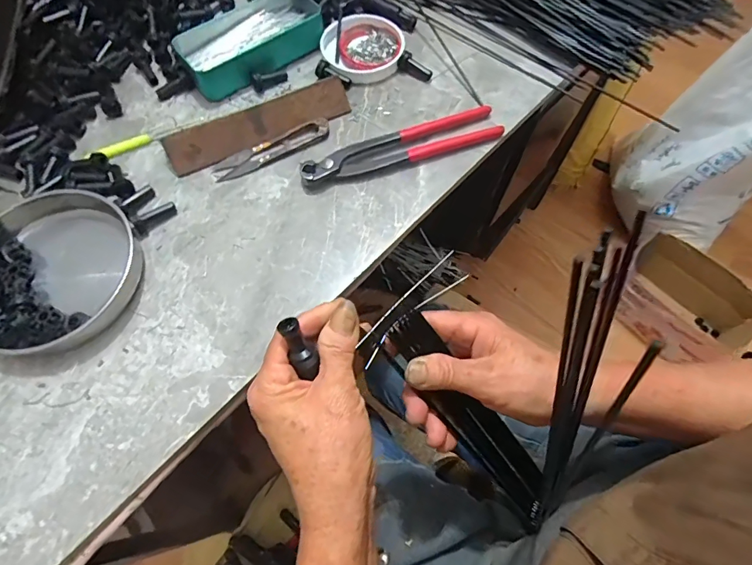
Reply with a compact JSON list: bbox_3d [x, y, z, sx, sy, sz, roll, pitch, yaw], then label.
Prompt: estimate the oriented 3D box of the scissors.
[{"bbox_3d":[-0.099,-0.130,0.408,0.115,0.011,0.026,-27,68,-11],"label":"scissors"}]

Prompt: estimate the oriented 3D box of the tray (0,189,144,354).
[{"bbox_3d":[-0.270,-0.012,0.346,0.136,0.027,0.133,0,65,1],"label":"tray"}]

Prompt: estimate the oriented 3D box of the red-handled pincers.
[{"bbox_3d":[0.027,-0.126,0.401,0.192,0.017,0.035,-21,67,-8],"label":"red-handled pincers"}]

